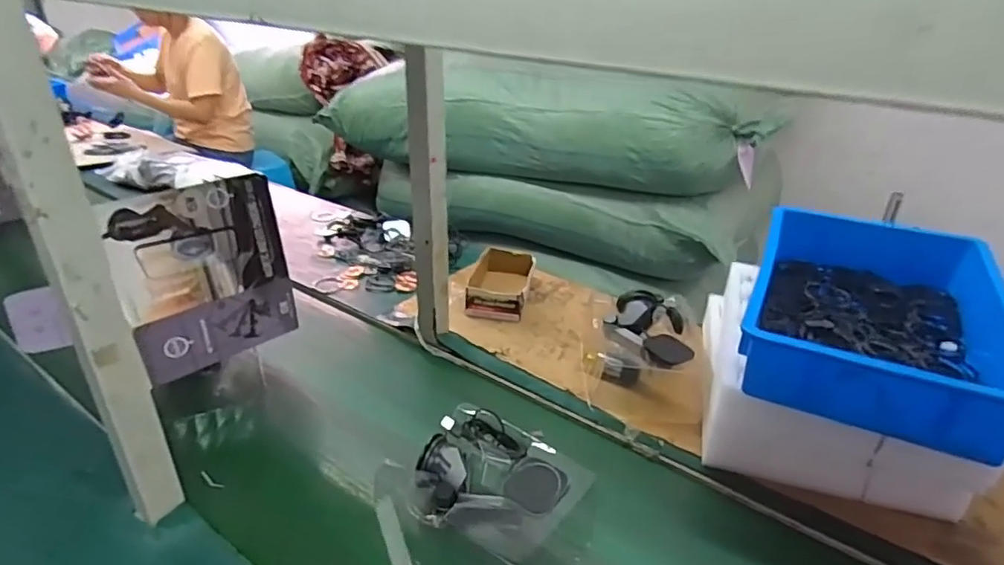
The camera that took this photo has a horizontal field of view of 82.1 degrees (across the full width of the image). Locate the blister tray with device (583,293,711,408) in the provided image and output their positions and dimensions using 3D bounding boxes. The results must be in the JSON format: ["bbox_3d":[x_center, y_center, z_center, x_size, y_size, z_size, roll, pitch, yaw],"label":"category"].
[{"bbox_3d":[0.198,0.096,0.856,0.150,0.110,0.158,7,28,8],"label":"blister tray with device"}]

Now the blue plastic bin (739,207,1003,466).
[{"bbox_3d":[0.477,0.032,0.738,0.262,0.092,0.414,17,31,26],"label":"blue plastic bin"}]

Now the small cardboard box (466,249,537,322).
[{"bbox_3d":[-0.003,0.002,1.075,0.118,0.051,0.187,7,28,8],"label":"small cardboard box"}]

